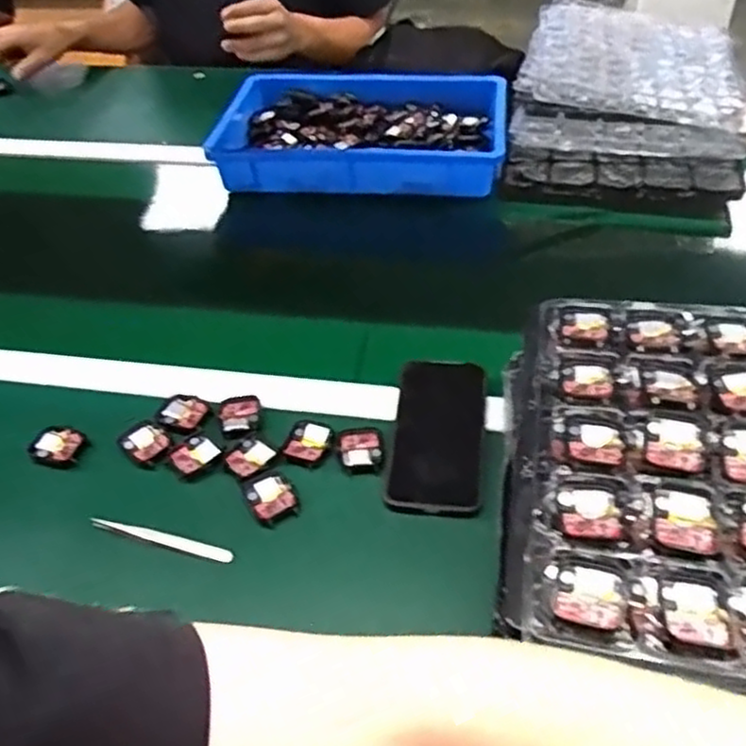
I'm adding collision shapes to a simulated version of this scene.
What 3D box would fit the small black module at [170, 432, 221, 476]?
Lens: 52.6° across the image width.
[{"bbox_3d":[-0.155,0.071,0.658,0.038,0.007,0.037,-33,51,-27],"label":"small black module"}]

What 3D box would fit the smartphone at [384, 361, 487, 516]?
[{"bbox_3d":[0.058,0.048,0.655,0.079,0.012,0.166,3,44,8],"label":"smartphone"}]

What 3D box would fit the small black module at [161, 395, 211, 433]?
[{"bbox_3d":[-0.174,0.037,0.691,0.045,0.005,0.043,13,47,17],"label":"small black module"}]

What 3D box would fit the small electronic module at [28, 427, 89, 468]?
[{"bbox_3d":[-0.276,0.065,0.668,0.045,0.012,0.039,13,47,17],"label":"small electronic module"}]

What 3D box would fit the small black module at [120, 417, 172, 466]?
[{"bbox_3d":[-0.204,0.060,0.670,0.042,0.013,0.037,33,55,32],"label":"small black module"}]

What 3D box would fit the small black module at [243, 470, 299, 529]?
[{"bbox_3d":[-0.084,0.102,0.620,0.035,0.008,0.047,-23,47,-19],"label":"small black module"}]

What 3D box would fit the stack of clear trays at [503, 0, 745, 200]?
[{"bbox_3d":[0.338,-0.381,1.009,0.288,0.100,0.366,6,45,10],"label":"stack of clear trays"}]

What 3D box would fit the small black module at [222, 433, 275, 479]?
[{"bbox_3d":[-0.107,0.071,0.649,0.037,0.005,0.040,27,52,29],"label":"small black module"}]

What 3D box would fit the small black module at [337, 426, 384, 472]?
[{"bbox_3d":[-0.010,0.066,0.651,0.038,0.006,0.046,-8,44,-4],"label":"small black module"}]

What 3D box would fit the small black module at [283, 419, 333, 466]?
[{"bbox_3d":[-0.055,0.059,0.657,0.037,0.006,0.044,13,47,18],"label":"small black module"}]

